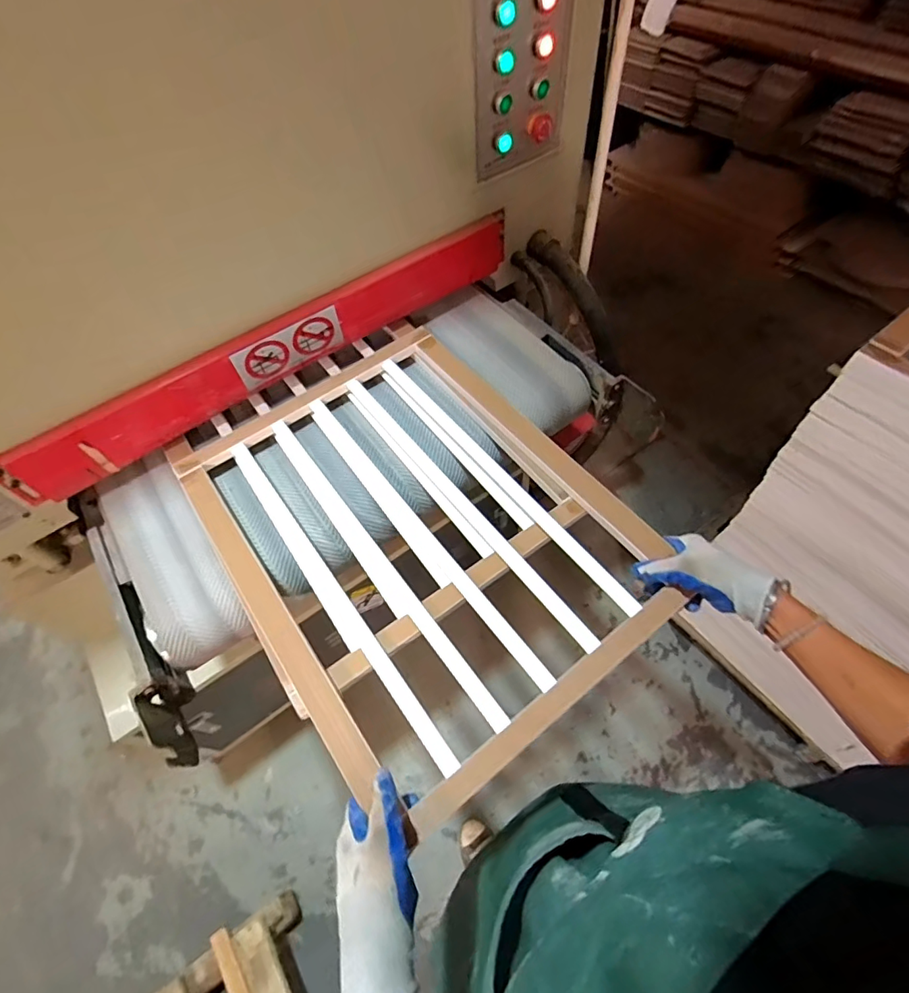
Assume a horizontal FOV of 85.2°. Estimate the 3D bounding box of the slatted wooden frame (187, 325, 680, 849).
[{"bbox_3d":[-0.061,0.025,0.687,0.463,0.033,0.623,-34,61,-16],"label":"slatted wooden frame"}]

